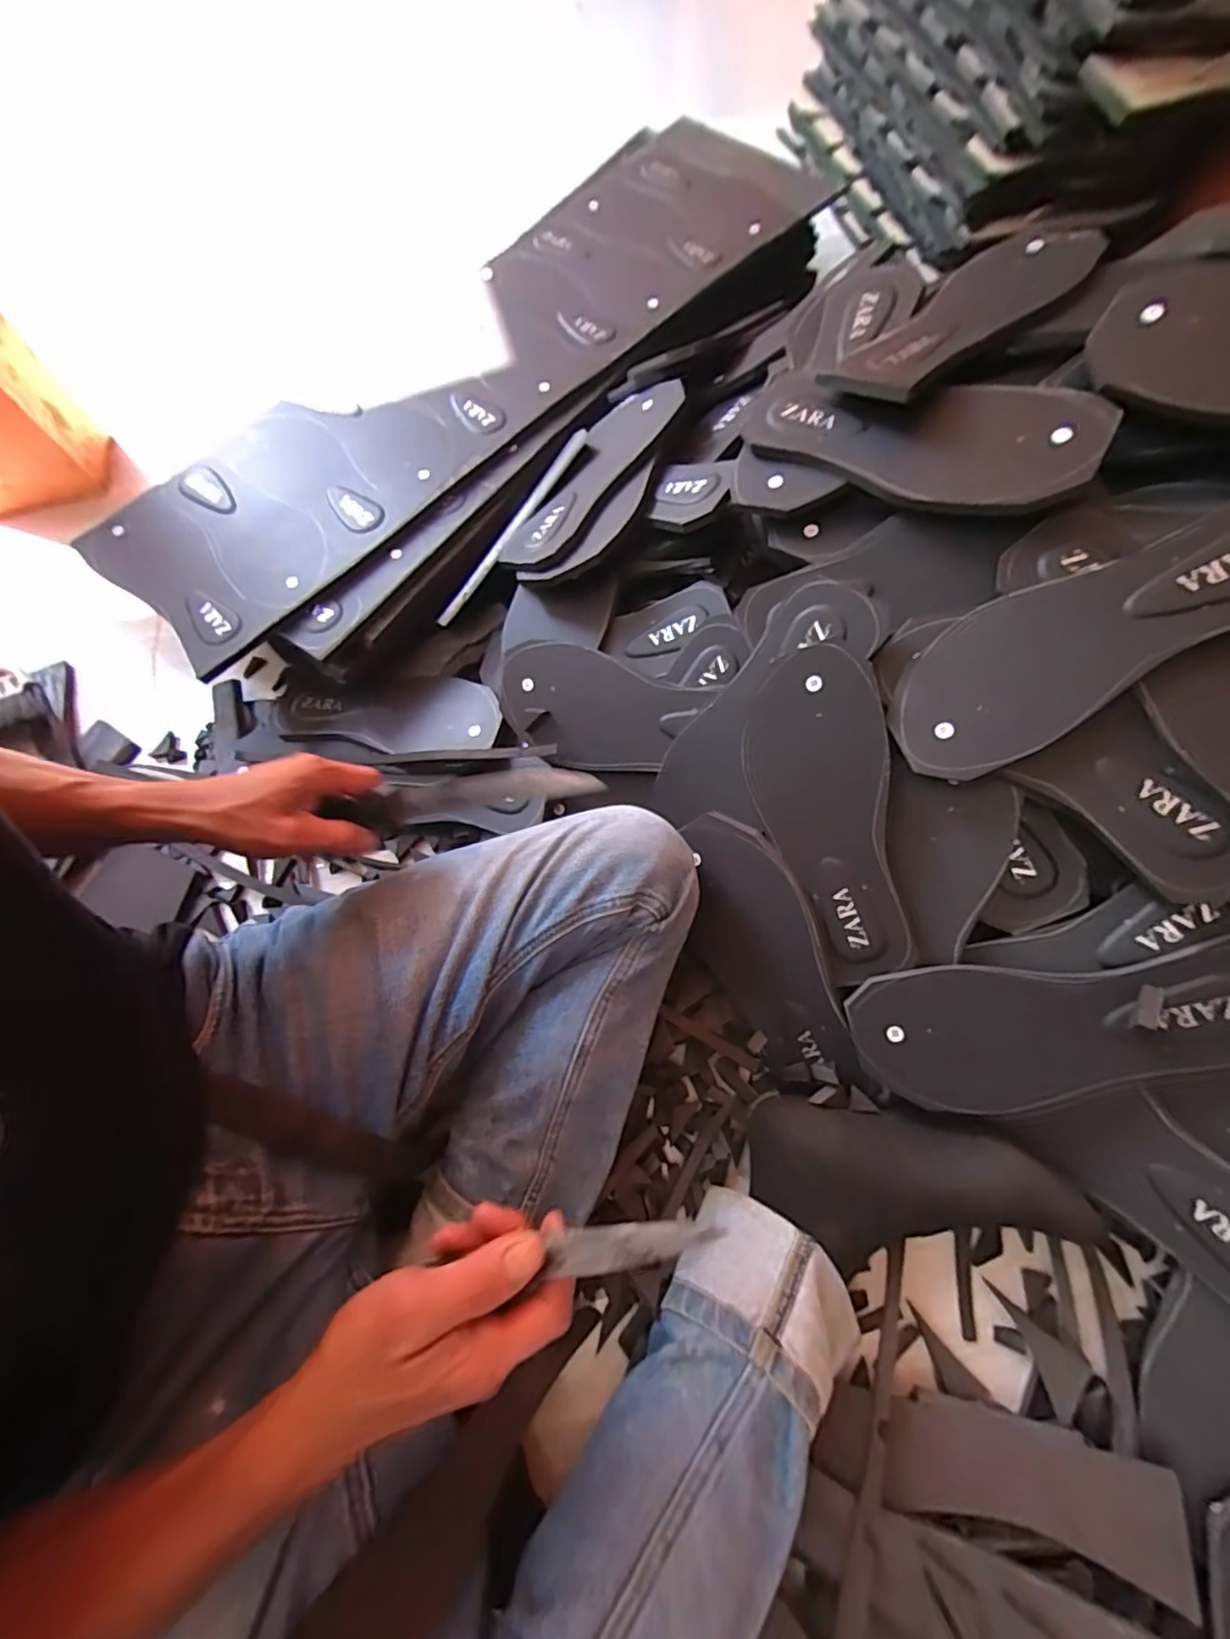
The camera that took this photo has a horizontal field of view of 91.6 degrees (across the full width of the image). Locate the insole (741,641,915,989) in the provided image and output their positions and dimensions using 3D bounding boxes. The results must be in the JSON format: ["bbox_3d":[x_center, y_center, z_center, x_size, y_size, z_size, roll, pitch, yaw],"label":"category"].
[{"bbox_3d":[0.154,0.000,0.447,0.097,0.009,0.240,-6,95,27],"label":"insole"}]

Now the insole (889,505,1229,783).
[{"bbox_3d":[0.301,-0.112,0.381,0.240,0.011,0.100,-26,75,20],"label":"insole"}]

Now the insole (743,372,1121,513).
[{"bbox_3d":[0.213,-0.278,0.439,0.243,0.015,0.088,22,98,24],"label":"insole"}]

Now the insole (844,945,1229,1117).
[{"bbox_3d":[0.293,0.139,0.399,0.244,0.009,0.098,-17,84,20],"label":"insole"}]

